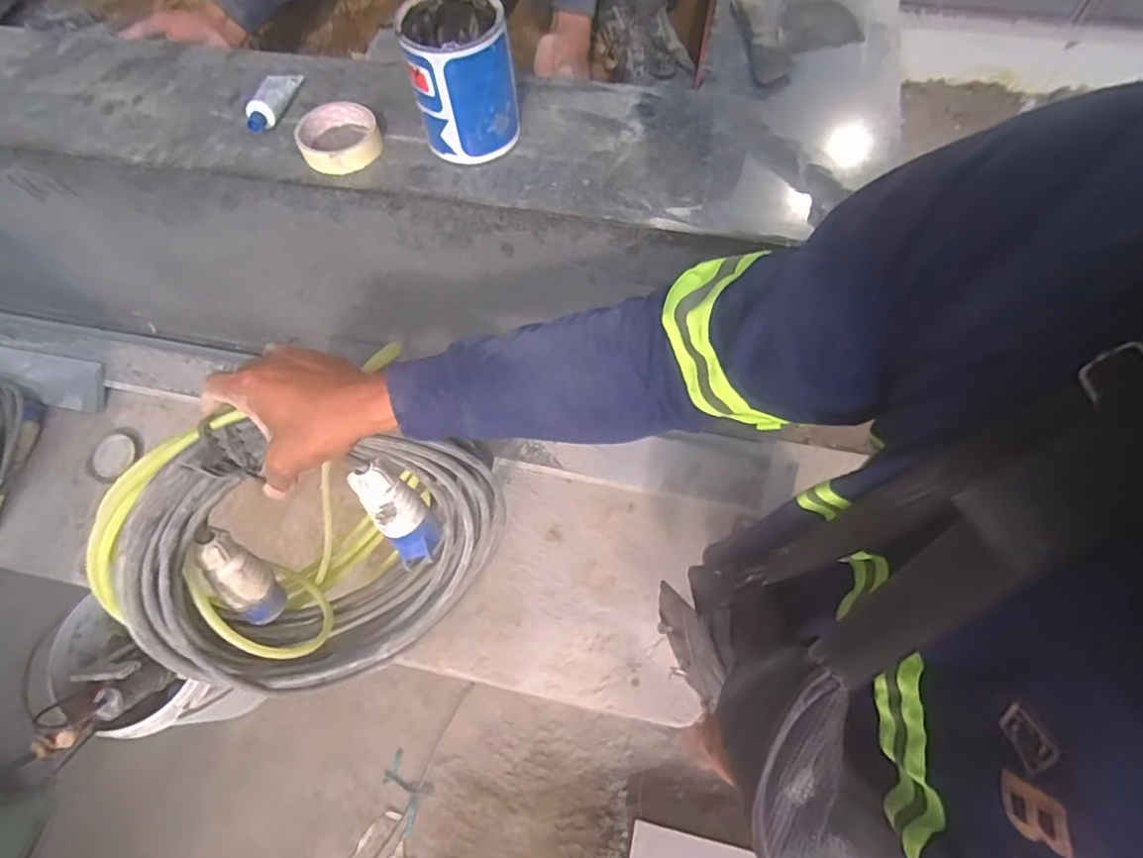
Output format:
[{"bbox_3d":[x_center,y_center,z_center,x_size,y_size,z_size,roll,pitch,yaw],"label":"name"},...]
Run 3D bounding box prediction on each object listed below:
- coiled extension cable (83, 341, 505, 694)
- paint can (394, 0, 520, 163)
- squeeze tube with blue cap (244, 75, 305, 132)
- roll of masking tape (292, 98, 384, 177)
[{"bbox_3d":[-0.252,0.112,0.606,0.303,0.357,0.146,-50,46,7],"label":"coiled extension cable"},{"bbox_3d":[-0.109,-0.352,0.598,0.095,0.120,0.107,-14,66,-2],"label":"paint can"},{"bbox_3d":[-0.338,-0.376,0.674,0.031,0.026,0.102,5,67,6],"label":"squeeze tube with blue cap"},{"bbox_3d":[-0.249,-0.311,0.640,0.083,0.025,0.093,-24,67,-7],"label":"roll of masking tape"}]

